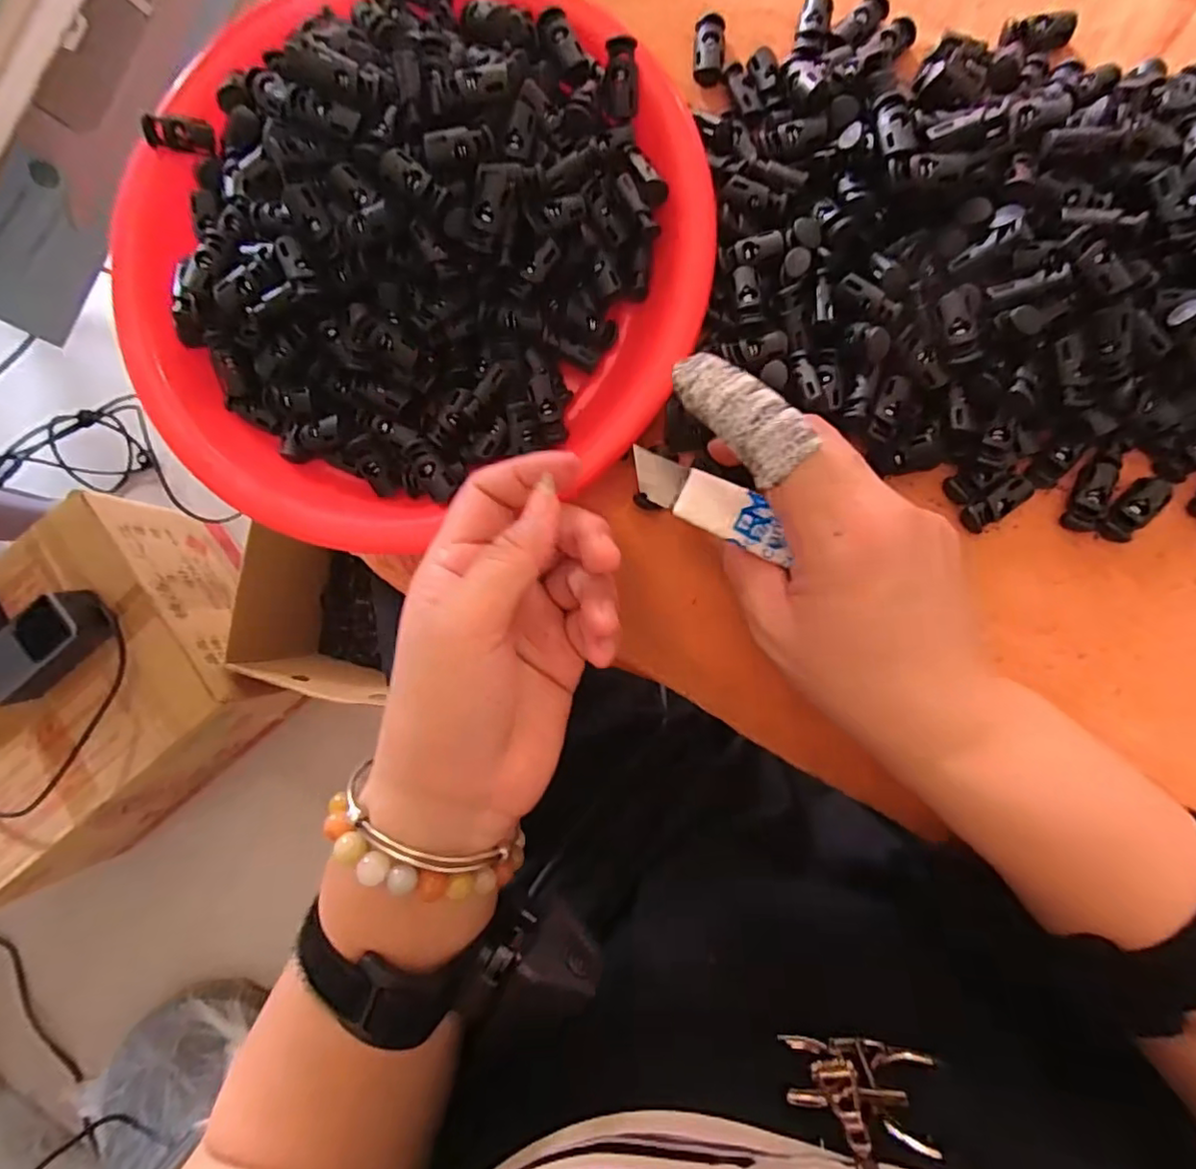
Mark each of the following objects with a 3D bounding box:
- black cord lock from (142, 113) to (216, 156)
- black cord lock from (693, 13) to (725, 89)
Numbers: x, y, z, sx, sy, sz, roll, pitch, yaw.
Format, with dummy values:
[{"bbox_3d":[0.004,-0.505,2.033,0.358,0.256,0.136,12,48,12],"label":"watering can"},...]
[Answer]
[{"bbox_3d":[-0.187,-0.202,0.274,0.027,0.008,0.012,-11,85,-26],"label":"black cord lock"},{"bbox_3d":[0.050,-0.242,0.278,0.013,0.009,0.028,4,87,5],"label":"black cord lock"}]

